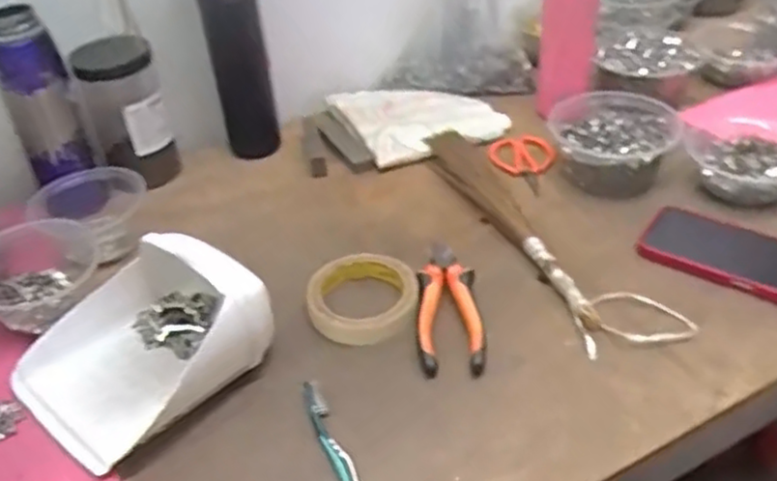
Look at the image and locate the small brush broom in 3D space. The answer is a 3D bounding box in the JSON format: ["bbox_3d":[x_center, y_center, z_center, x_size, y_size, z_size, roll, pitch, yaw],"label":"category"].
[{"bbox_3d":[0.131,-0.018,0.717,0.085,0.023,0.362,-20,40,-19],"label":"small brush broom"}]

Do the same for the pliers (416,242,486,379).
[{"bbox_3d":[0.051,0.057,0.634,0.055,0.020,0.133,-4,37,1],"label":"pliers"}]

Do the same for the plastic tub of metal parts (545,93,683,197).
[{"bbox_3d":[0.243,-0.110,0.795,0.127,0.053,0.138,-3,37,2],"label":"plastic tub of metal parts"}]

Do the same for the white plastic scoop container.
[{"bbox_3d":[-0.201,0.074,0.576,0.167,0.074,0.159,-32,46,-32],"label":"white plastic scoop container"}]

